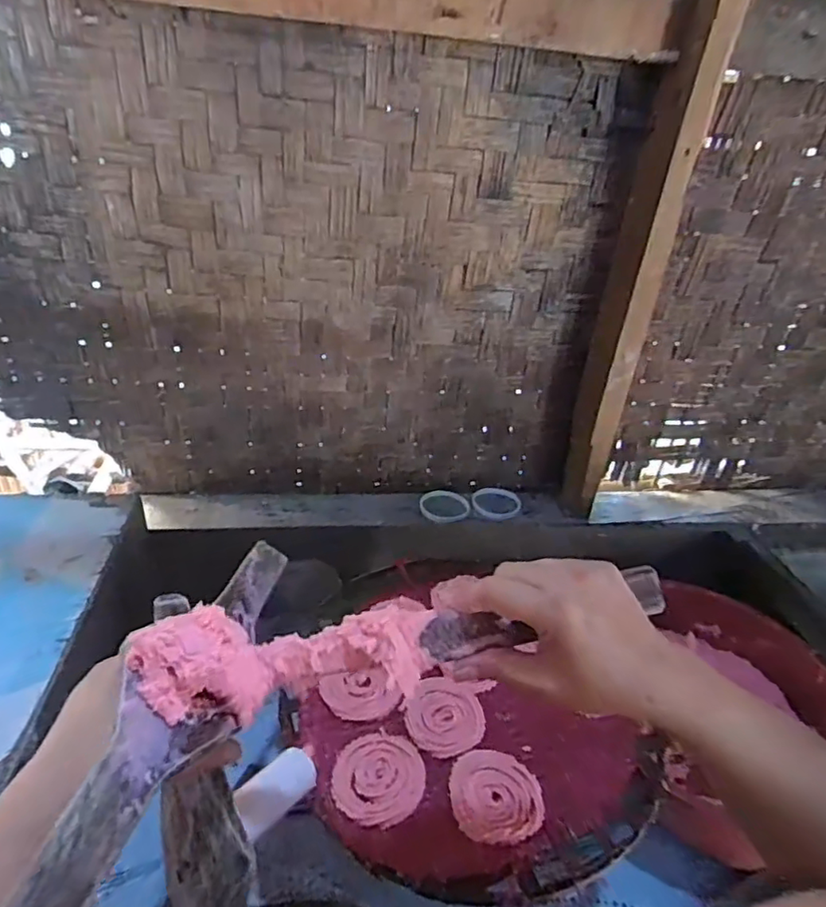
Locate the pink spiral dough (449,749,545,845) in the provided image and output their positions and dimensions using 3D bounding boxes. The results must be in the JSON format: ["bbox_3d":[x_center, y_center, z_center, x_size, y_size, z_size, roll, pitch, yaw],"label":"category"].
[{"bbox_3d":[0.071,0.294,0.506,0.075,0.012,0.081,4,31,-3],"label":"pink spiral dough"}]

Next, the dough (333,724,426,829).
[{"bbox_3d":[-0.028,0.282,0.511,0.081,0.011,0.074,4,31,-3],"label":"dough"}]

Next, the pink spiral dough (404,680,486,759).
[{"bbox_3d":[0.030,0.257,0.568,0.076,0.008,0.073,4,31,-3],"label":"pink spiral dough"}]

